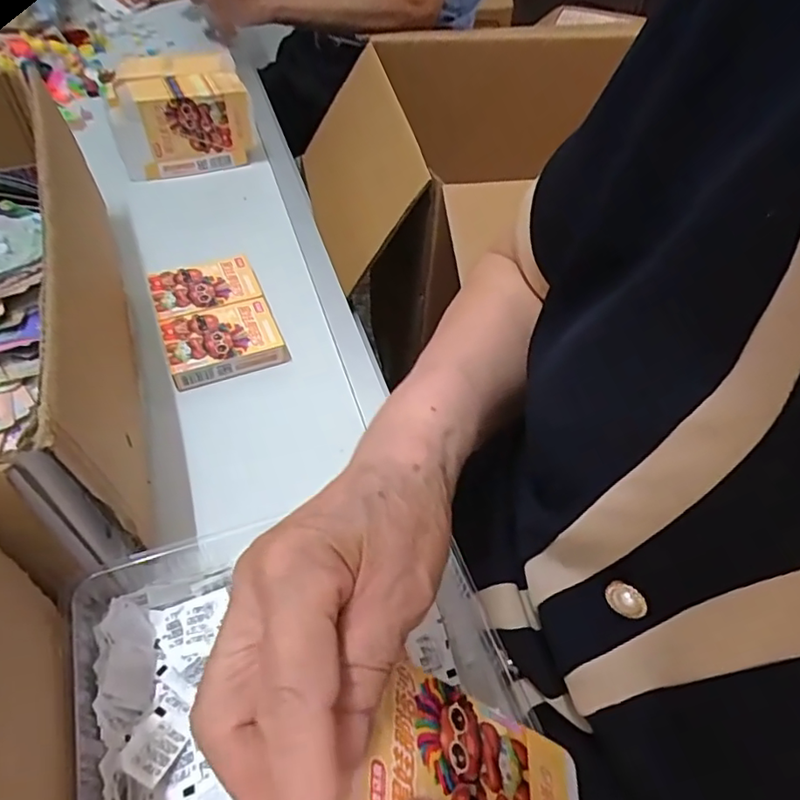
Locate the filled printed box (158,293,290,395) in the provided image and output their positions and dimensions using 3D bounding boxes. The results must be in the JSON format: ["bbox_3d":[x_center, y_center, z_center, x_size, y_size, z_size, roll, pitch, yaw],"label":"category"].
[{"bbox_3d":[-0.148,-0.050,0.477,0.090,0.020,0.067,-19,55,-18],"label":"filled printed box"}]

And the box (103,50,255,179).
[{"bbox_3d":[-0.252,-0.330,0.653,0.144,0.089,0.111,-25,56,-22],"label":"box"}]

